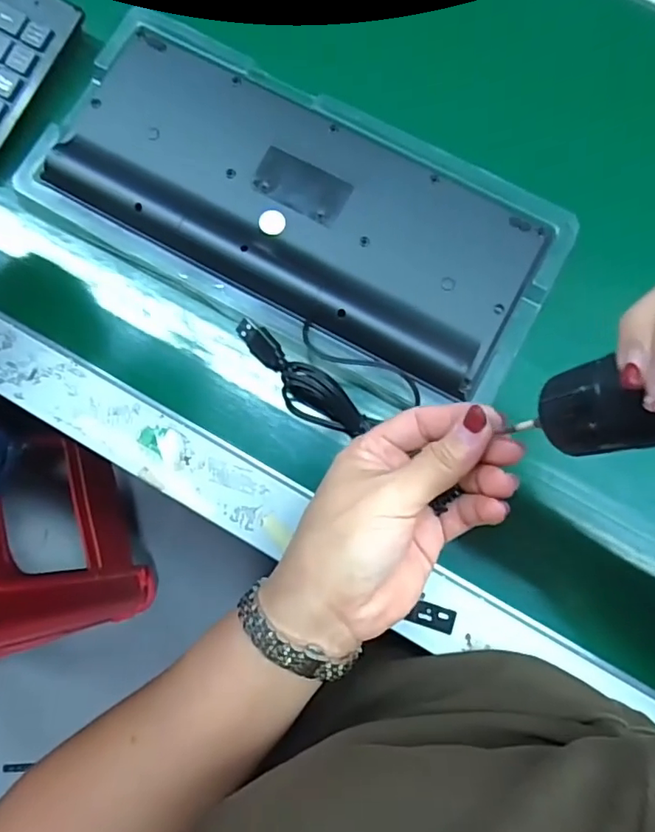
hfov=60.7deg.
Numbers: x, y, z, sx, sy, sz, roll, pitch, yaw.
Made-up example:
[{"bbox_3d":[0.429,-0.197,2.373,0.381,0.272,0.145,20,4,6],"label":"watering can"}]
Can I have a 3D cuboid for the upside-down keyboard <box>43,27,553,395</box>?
[{"bbox_3d":[-0.019,-0.132,0.341,0.294,0.018,0.119,28,80,7],"label":"upside-down keyboard"}]

